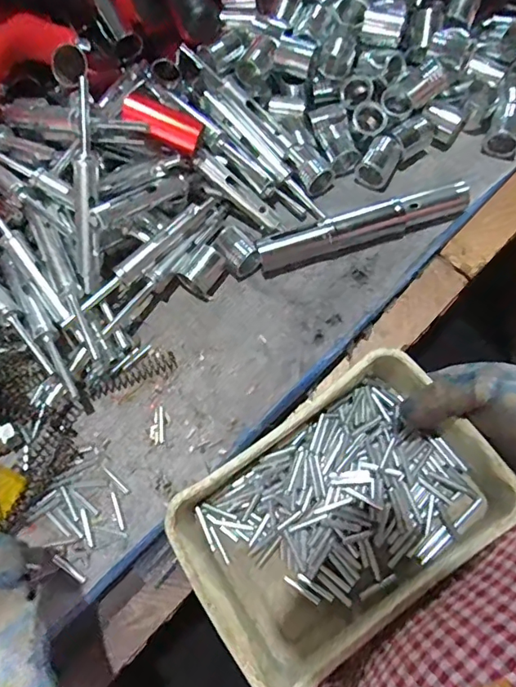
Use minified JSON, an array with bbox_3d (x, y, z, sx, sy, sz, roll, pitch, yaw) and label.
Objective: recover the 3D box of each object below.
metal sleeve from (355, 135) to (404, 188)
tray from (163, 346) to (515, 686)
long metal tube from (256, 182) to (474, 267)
[{"bbox_3d":[0.107,-0.160,0.435,0.030,0.030,0.034,31,76,11],"label":"metal sleeve"},{"bbox_3d":[0.053,0.110,0.331,0.199,0.048,0.134,-34,74,-8],"label":"tray"},{"bbox_3d":[0.088,-0.099,0.414,0.179,0.025,0.026,-18,72,-3],"label":"long metal tube"}]

